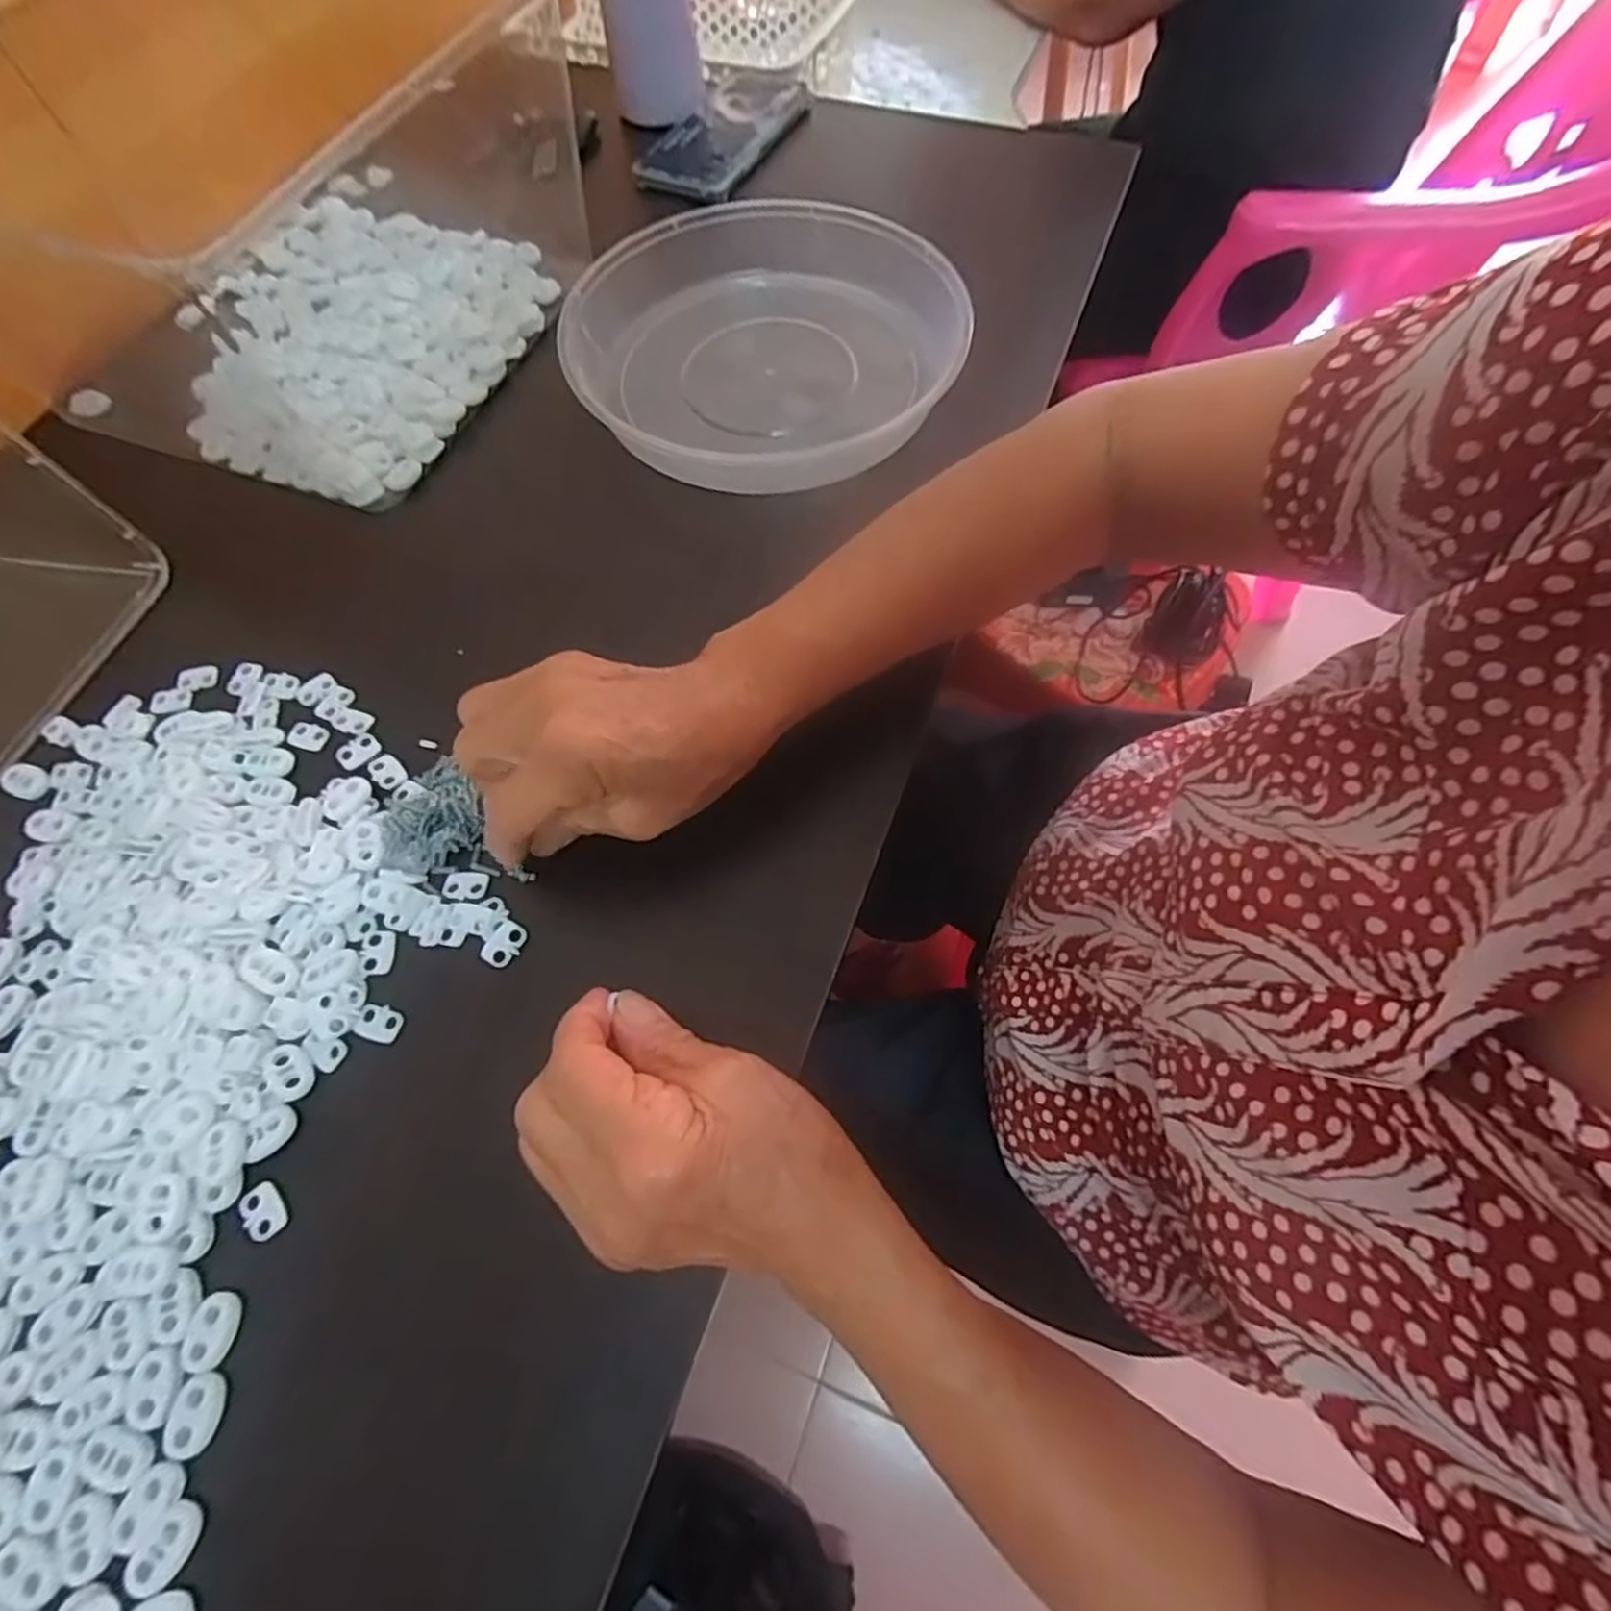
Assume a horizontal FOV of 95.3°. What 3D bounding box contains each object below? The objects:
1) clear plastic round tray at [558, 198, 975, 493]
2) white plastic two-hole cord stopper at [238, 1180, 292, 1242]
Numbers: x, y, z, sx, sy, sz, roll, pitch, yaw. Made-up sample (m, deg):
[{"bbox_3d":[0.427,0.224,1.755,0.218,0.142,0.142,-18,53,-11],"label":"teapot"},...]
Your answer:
[{"bbox_3d":[-0.021,-0.275,0.442,0.216,0.045,0.217,-1,65,1],"label":"clear plastic round tray"},{"bbox_3d":[-0.199,0.149,0.269,0.014,0.004,0.019,-36,68,-13],"label":"white plastic two-hole cord stopper"}]

